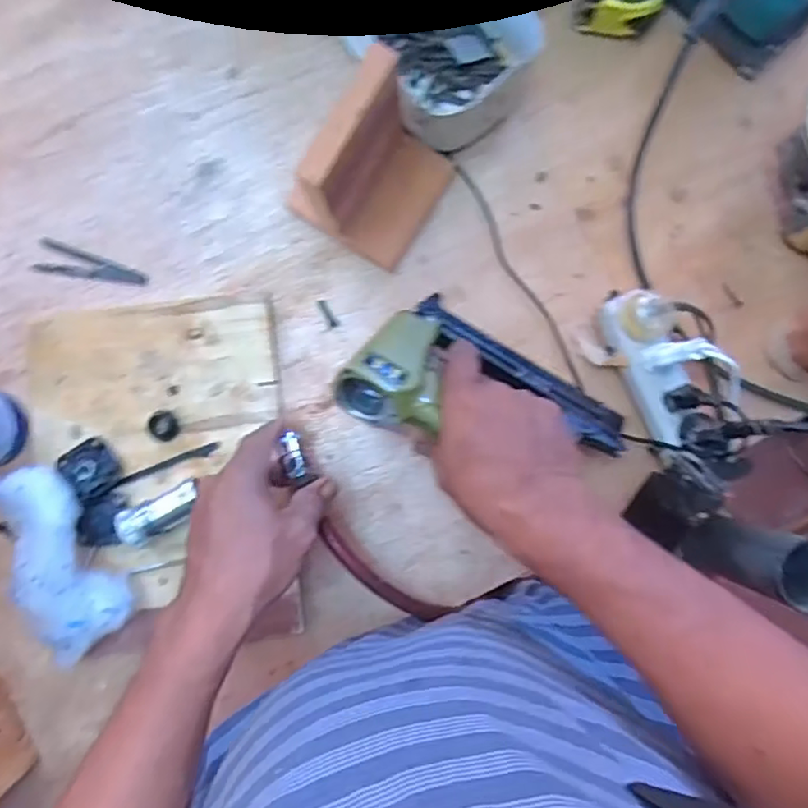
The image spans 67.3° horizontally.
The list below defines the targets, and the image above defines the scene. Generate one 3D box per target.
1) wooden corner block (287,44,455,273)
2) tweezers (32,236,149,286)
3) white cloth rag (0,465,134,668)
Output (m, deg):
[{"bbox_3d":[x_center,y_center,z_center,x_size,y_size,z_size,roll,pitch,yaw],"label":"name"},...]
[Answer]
[{"bbox_3d":[-0.015,-0.170,0.450,0.079,0.125,0.110,27,88,0],"label":"wooden corner block"},{"bbox_3d":[-0.263,-0.118,0.513,0.096,0.004,0.028,11,88,0],"label":"tweezers"},{"bbox_3d":[-0.270,0.122,0.475,0.068,0.059,0.147,-28,89,-2],"label":"white cloth rag"}]

